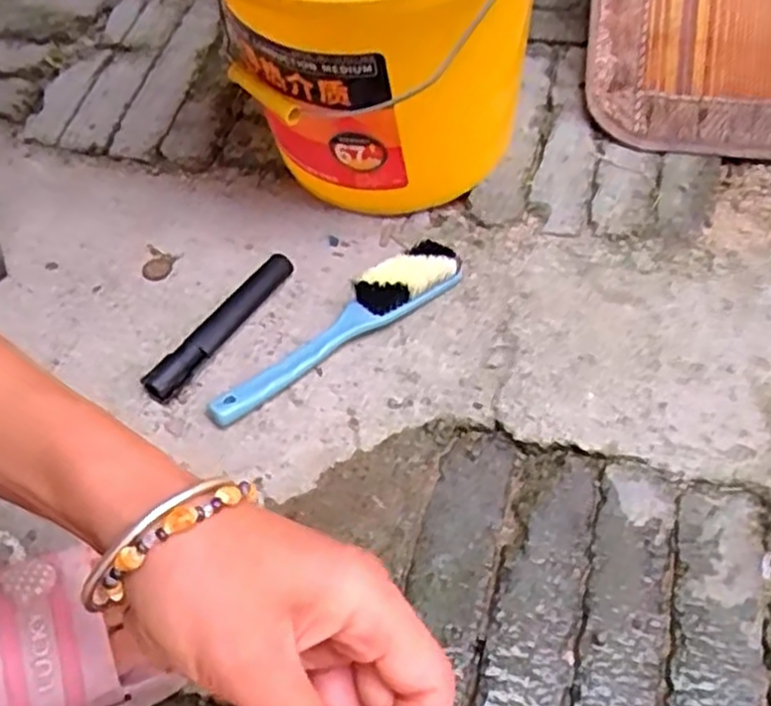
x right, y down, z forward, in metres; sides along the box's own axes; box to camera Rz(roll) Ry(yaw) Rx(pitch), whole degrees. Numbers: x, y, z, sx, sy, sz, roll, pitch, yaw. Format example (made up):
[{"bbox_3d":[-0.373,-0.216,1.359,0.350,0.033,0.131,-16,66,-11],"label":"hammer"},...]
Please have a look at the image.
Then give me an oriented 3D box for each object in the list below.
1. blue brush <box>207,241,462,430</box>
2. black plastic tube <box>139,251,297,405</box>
[{"bbox_3d":[-0.037,-0.019,0.585,0.226,0.031,0.040,-34,59,-21],"label":"blue brush"},{"bbox_3d":[-0.126,-0.021,0.597,0.029,0.019,0.159,28,59,21],"label":"black plastic tube"}]

